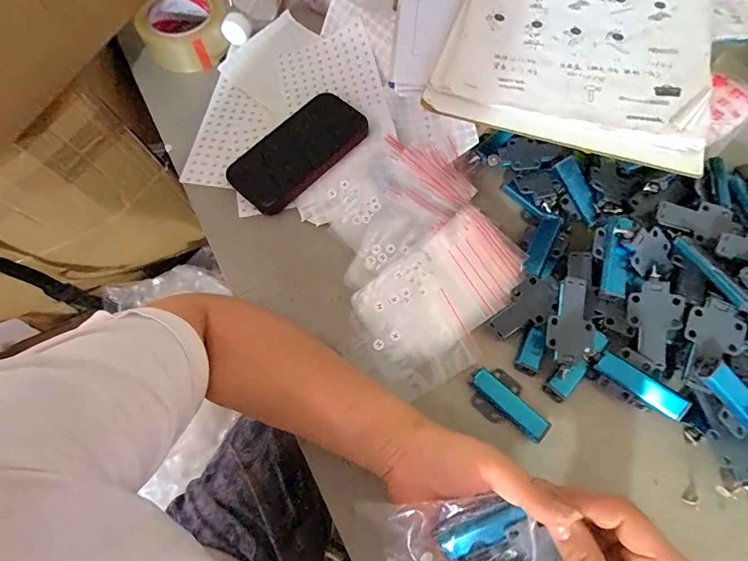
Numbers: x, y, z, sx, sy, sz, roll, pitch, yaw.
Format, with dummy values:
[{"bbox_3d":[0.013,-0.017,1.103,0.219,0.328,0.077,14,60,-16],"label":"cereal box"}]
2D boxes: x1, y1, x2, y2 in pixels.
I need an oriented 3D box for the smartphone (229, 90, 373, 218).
[{"bbox_3d":[-0.084,-0.150,0.449,0.084,0.007,0.164,42,76,16],"label":"smartphone"}]

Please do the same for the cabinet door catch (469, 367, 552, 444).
[{"bbox_3d":[0.121,0.110,0.355,0.077,0.010,0.042,40,76,15],"label":"cabinet door catch"}]

